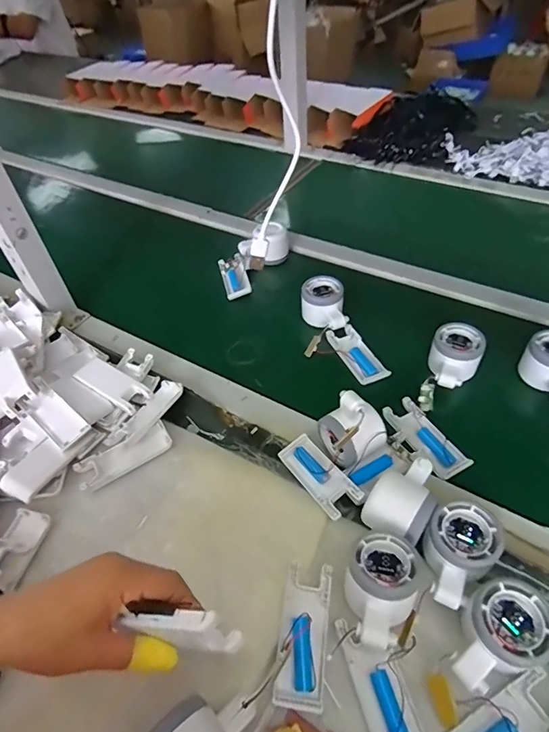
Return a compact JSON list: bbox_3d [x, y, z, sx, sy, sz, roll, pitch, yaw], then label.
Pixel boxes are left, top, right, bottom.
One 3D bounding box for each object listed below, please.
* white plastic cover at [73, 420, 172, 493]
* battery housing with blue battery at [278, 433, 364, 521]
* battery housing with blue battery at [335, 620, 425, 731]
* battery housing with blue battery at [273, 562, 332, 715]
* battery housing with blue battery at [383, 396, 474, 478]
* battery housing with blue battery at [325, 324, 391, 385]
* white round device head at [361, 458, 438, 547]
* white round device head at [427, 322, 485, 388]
[{"bbox_3d":[-0.167,0.099,0.492,0.102,0.012,0.038,-26,51,-18],"label":"white plastic cover"},{"bbox_3d":[0.046,0.110,0.458,0.040,0.020,0.102,-28,41,-18],"label":"battery housing with blue battery"},{"bbox_3d":[0.082,0.247,0.337,0.037,0.017,0.102,-16,49,-9],"label":"battery housing with blue battery"},{"bbox_3d":[0.024,0.219,0.366,0.038,0.023,0.101,5,49,9],"label":"battery housing with blue battery"},{"bbox_3d":[0.167,0.077,0.492,0.041,0.012,0.103,-24,50,-16],"label":"battery housing with blue battery"},{"bbox_3d":[0.111,-0.015,0.591,0.045,0.012,0.098,-22,50,-14],"label":"battery housing with blue battery"},{"bbox_3d":[0.124,0.126,0.420,0.058,0.047,0.084,28,56,27],"label":"white round device head"},{"bbox_3d":[0.220,-0.008,0.547,0.056,0.047,0.086,21,53,22],"label":"white round device head"}]

